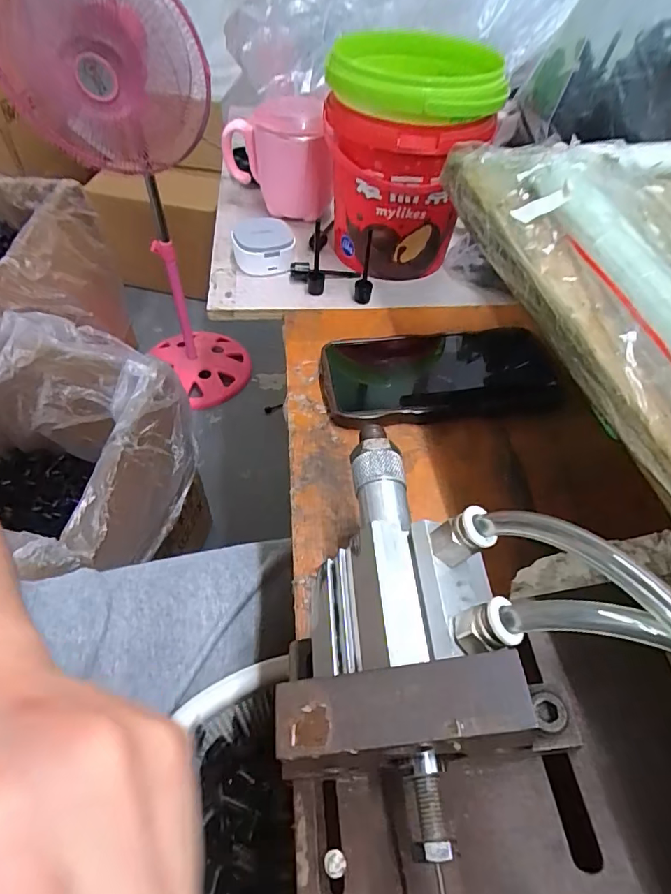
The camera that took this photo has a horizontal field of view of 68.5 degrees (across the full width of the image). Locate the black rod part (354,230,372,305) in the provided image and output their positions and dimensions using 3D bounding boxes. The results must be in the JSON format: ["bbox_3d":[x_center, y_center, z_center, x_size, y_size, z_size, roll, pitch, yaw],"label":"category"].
[{"bbox_3d":[0.024,-0.145,0.405,0.014,0.057,0.019,0,51,-4],"label":"black rod part"}]

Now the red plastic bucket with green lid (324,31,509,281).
[{"bbox_3d":[0.056,-0.237,0.418,0.126,0.154,0.126,8,51,3],"label":"red plastic bucket with green lid"}]

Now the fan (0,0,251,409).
[{"bbox_3d":[-0.395,-0.464,1.035,0.319,0.851,0.237,-21,55,-19],"label":"fan"}]

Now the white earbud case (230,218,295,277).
[{"bbox_3d":[-0.066,-0.185,0.451,0.053,0.031,0.062,-3,51,-6],"label":"white earbud case"}]

